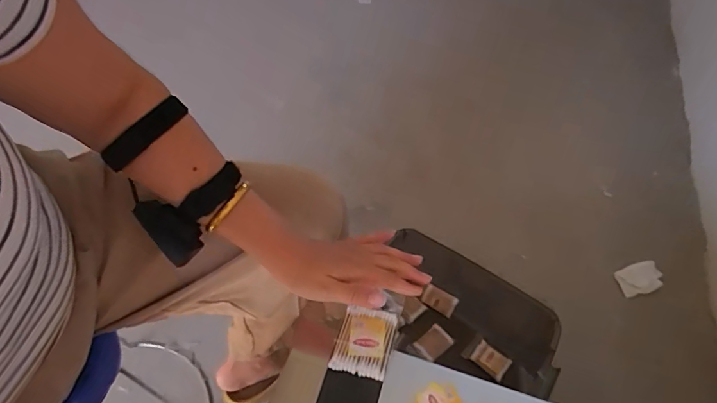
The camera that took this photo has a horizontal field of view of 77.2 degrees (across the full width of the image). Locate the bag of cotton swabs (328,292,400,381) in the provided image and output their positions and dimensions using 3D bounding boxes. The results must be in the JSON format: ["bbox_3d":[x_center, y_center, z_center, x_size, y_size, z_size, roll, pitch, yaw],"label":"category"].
[{"bbox_3d":[0.011,0.150,0.514,0.061,0.013,0.096,14,55,10],"label":"bag of cotton swabs"}]

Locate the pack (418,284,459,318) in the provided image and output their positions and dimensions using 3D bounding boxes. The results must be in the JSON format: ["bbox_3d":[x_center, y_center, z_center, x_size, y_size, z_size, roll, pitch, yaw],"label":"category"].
[{"bbox_3d":[0.176,0.218,0.990,0.076,0.009,0.047,29,103,9],"label":"pack"}]

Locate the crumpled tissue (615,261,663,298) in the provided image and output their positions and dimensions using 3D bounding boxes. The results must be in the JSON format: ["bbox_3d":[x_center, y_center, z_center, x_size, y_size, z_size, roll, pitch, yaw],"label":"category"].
[{"bbox_3d":[0.675,0.185,1.078,0.105,0.014,0.072,-16,56,-14],"label":"crumpled tissue"}]

